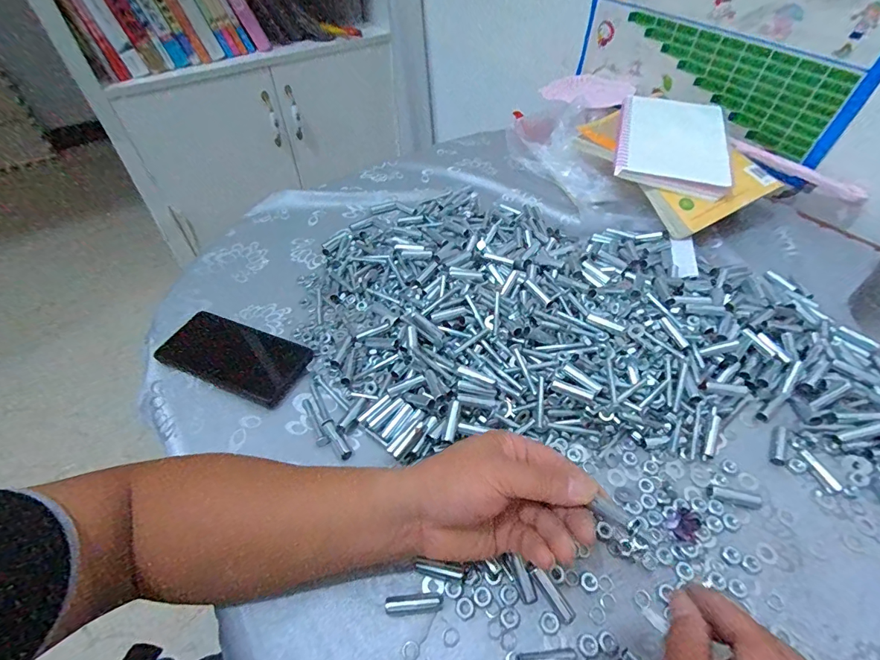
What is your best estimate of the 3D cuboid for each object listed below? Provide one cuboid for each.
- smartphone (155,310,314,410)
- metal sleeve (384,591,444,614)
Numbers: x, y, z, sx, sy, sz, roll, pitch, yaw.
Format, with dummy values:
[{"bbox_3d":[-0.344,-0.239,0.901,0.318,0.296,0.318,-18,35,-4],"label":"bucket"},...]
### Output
[{"bbox_3d":[-0.225,0.028,0.461,0.157,0.015,0.076,17,52,15],"label":"smartphone"},{"bbox_3d":[-0.019,0.201,0.307,0.042,0.008,0.012,-3,49,-1],"label":"metal sleeve"}]

